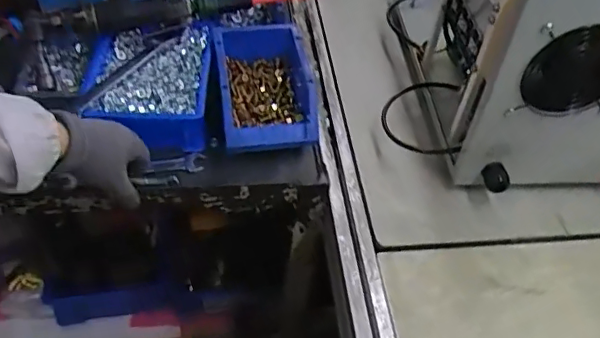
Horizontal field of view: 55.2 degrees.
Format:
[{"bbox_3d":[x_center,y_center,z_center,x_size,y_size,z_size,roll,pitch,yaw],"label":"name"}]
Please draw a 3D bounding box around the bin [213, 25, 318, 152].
[{"bbox_3d":[-0.042,-0.110,0.719,0.119,0.064,0.178,-5,48,-8],"label":"bin"}]

